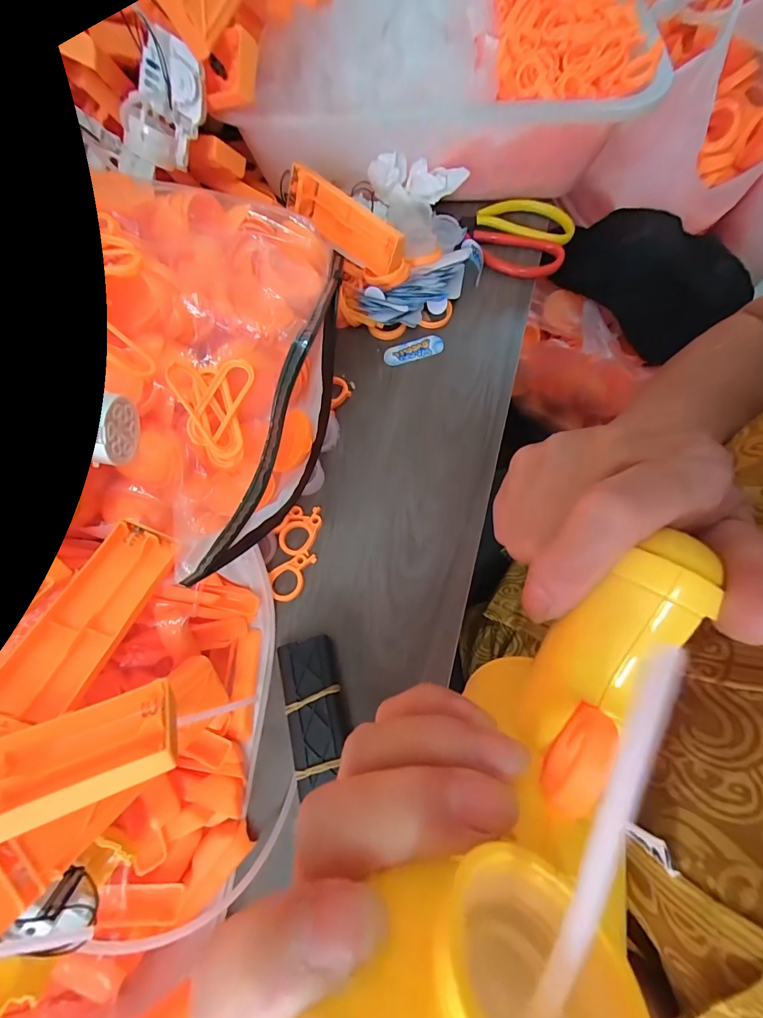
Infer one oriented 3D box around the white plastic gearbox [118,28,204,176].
[{"bbox_3d":[-0.145,-0.259,0.260,0.076,0.037,0.023,-43,72,26],"label":"white plastic gearbox"}]

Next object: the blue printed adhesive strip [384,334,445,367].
[{"bbox_3d":[0.027,-0.132,0.329,0.050,0.004,0.018,-17,81,-4],"label":"blue printed adhesive strip"}]

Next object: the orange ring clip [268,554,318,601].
[{"bbox_3d":[-0.057,0.046,0.264,0.036,0.005,0.023,-30,73,-10],"label":"orange ring clip"}]

